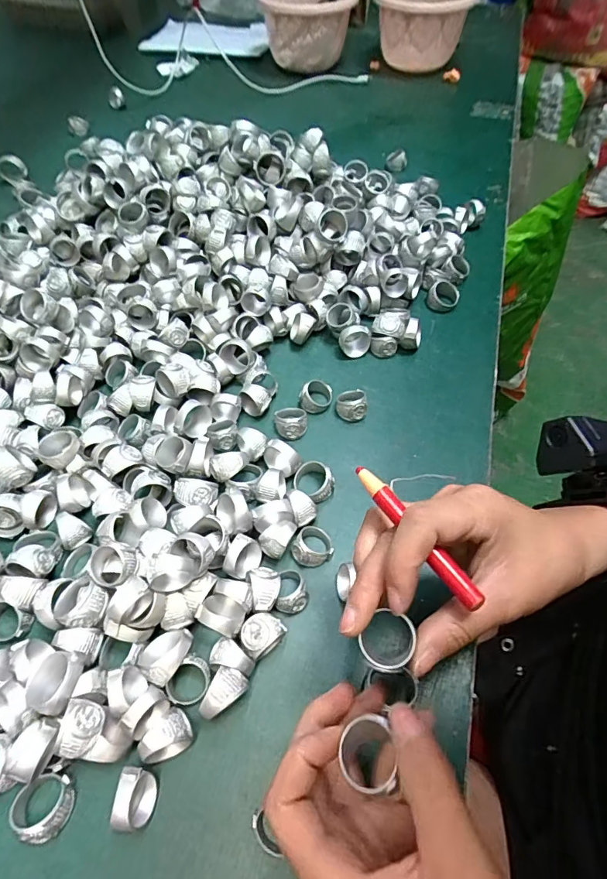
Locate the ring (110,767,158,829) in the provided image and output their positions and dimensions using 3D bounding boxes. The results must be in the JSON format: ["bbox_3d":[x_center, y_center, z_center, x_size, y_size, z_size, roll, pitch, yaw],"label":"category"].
[{"bbox_3d":[-0.080,0.173,0.222,0.016,0.021,0.023,5,57,3],"label":"ring"}]

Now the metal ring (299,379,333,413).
[{"bbox_3d":[0.011,-0.034,0.359,0.021,0.017,0.026,31,62,18],"label":"metal ring"}]

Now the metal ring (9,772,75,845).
[{"bbox_3d":[-0.125,0.177,0.222,0.025,0.017,0.025,0,57,0],"label":"metal ring"}]

